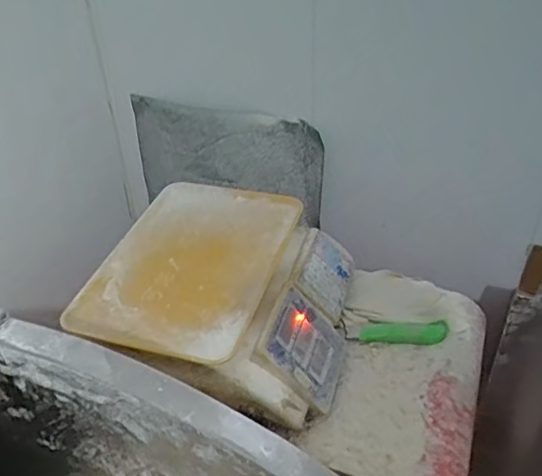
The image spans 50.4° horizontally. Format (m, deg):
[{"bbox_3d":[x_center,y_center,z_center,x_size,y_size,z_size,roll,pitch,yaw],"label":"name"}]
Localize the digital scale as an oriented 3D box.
[{"bbox_3d":[-0.055,0.082,0.829,0.327,0.134,0.338,10,40,16],"label":"digital scale"}]

